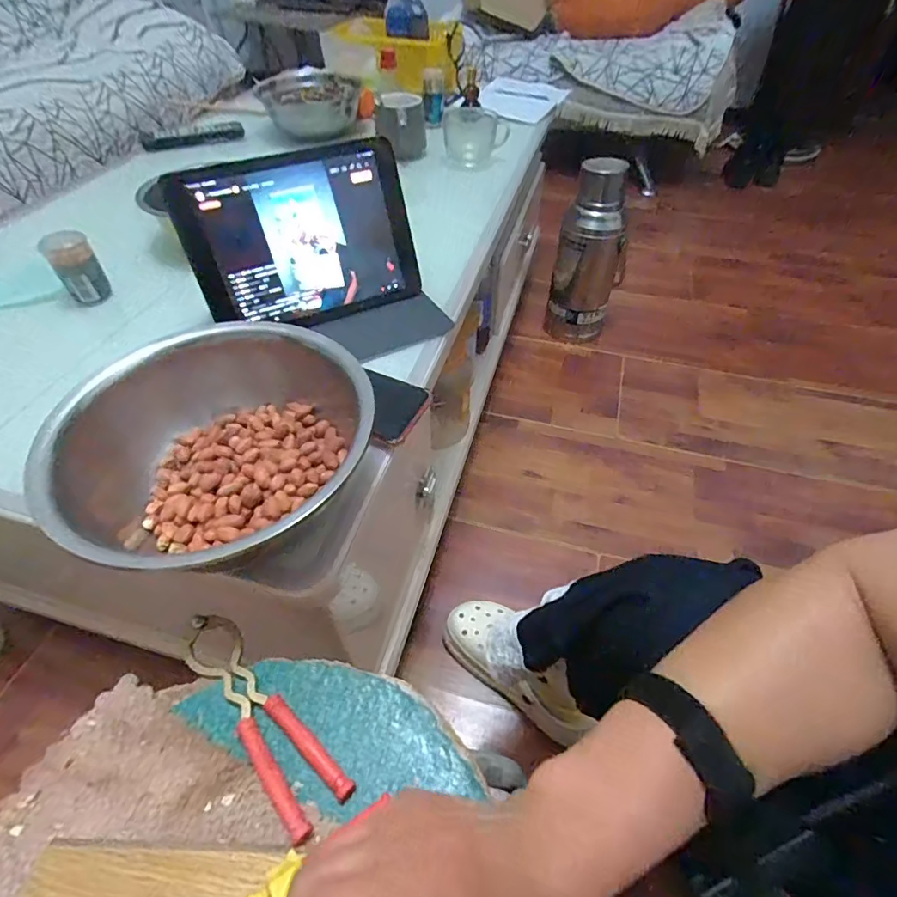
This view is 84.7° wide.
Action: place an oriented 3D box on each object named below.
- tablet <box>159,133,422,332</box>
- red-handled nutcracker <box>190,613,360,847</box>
[{"bbox_3d":[-0.155,-0.229,0.542,0.237,0.168,0.013,-24,27,-19],"label":"tablet"},{"bbox_3d":[-0.124,0.162,0.313,0.036,0.015,0.160,-37,57,-27],"label":"red-handled nutcracker"}]

